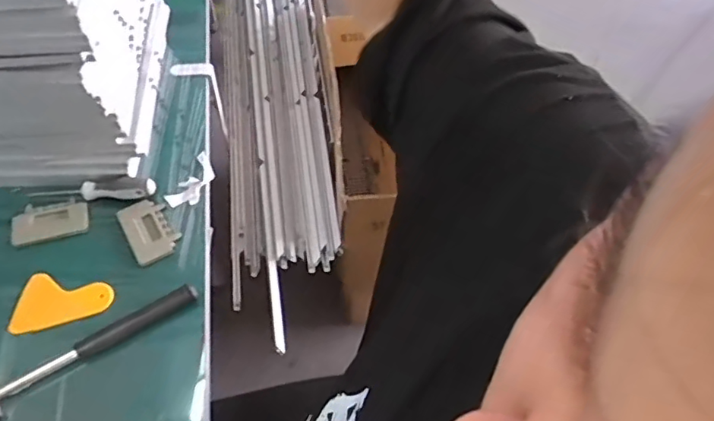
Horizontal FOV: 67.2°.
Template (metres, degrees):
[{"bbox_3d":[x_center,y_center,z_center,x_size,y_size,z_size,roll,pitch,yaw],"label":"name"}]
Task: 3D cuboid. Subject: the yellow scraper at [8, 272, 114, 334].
[{"bbox_3d":[-0.337,0.108,0.614,0.102,0.007,0.069,5,56,2],"label":"yellow scraper"}]

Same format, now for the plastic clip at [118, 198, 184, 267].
[{"bbox_3d":[-0.255,0.024,0.663,0.054,0.018,0.086,-28,61,-19],"label":"plastic clip"}]

